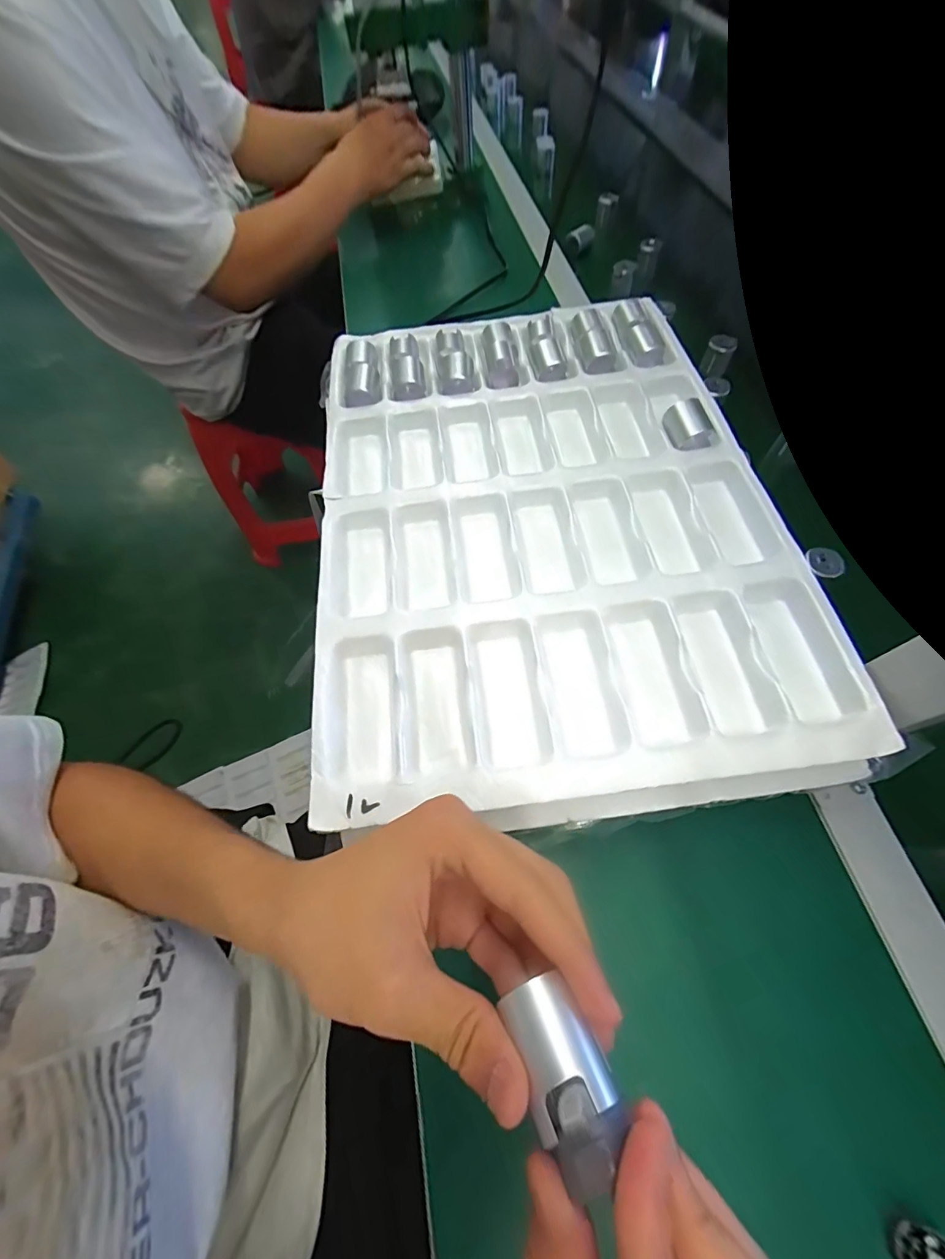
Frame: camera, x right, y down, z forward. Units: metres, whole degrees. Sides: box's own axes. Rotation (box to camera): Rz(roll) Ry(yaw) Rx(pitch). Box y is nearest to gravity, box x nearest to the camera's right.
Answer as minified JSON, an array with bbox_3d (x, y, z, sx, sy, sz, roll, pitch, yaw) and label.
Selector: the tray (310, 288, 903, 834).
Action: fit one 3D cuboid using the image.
[{"bbox_3d":[0.044,-0.098,0.349,0.323,0.047,0.458,-8,65,1],"label":"tray"}]

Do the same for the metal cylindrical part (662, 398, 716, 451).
[{"bbox_3d":[0.172,-0.159,0.359,0.031,0.026,0.039,-7,63,1],"label":"metal cylindrical part"}]

